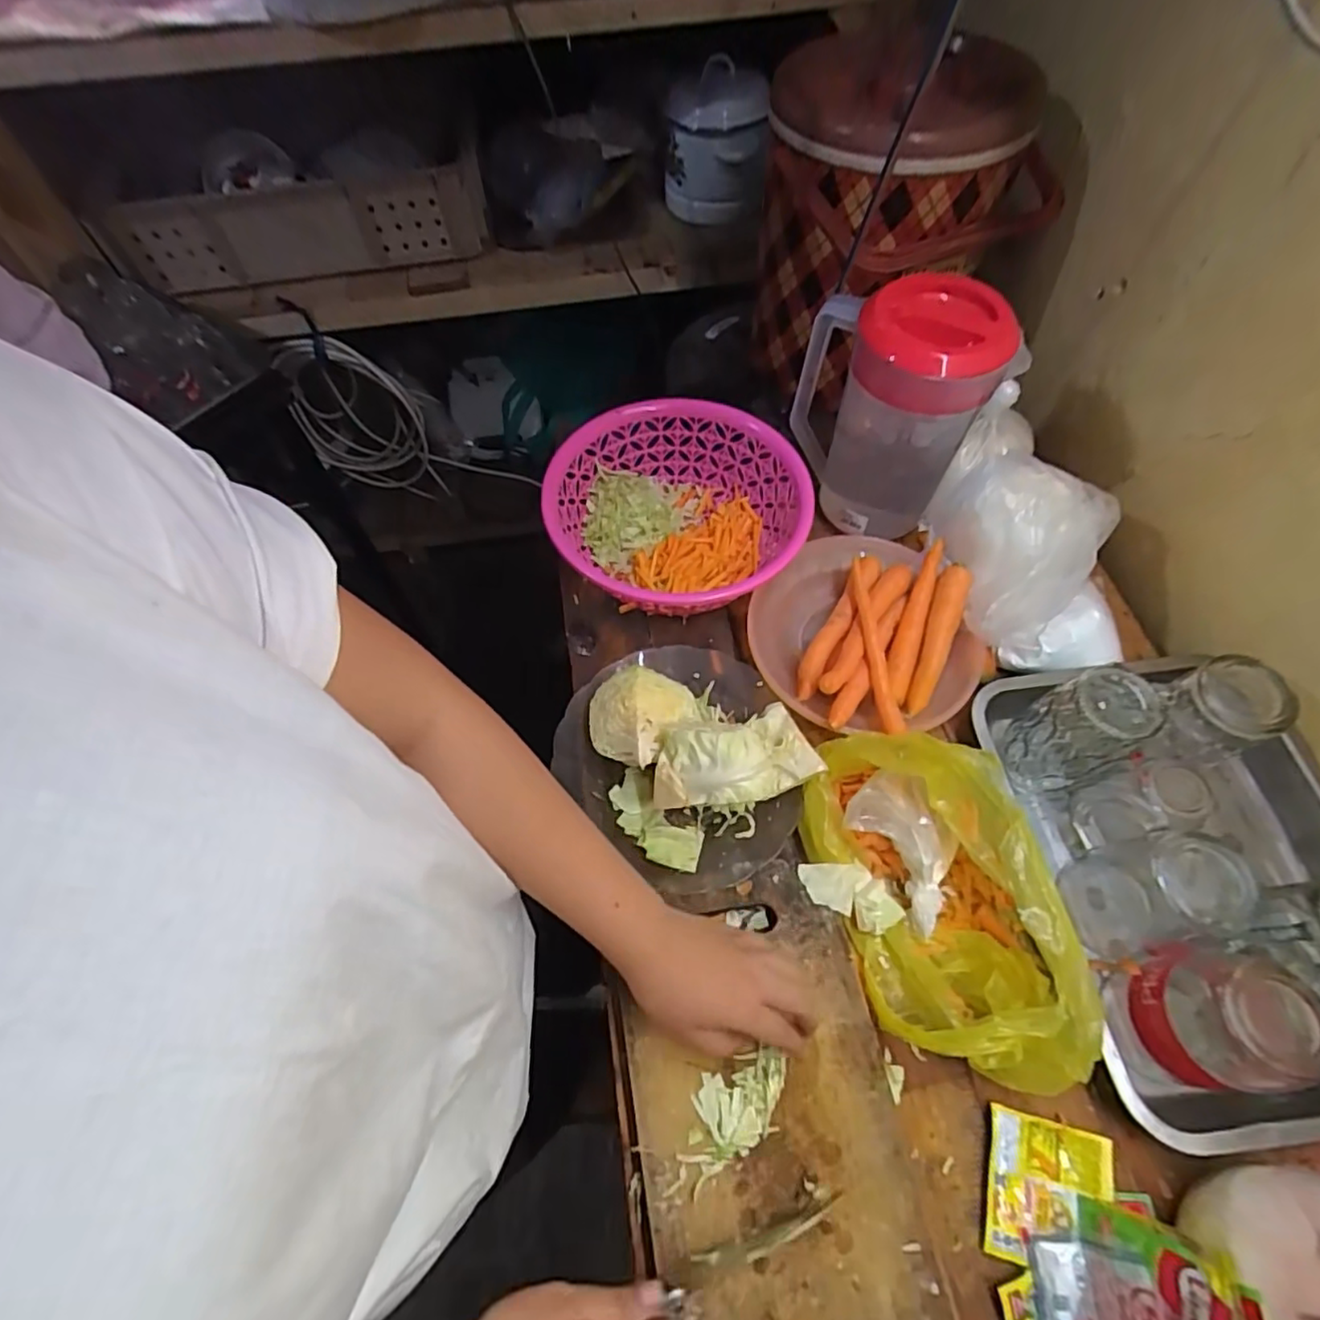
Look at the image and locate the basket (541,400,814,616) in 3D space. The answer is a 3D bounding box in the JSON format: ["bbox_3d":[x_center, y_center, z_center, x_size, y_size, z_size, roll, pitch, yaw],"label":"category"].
[{"bbox_3d":[0.017,-0.151,0.663,0.236,0.092,0.252,-1,62,1],"label":"basket"}]

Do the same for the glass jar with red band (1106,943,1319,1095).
[{"bbox_3d":[0.366,0.243,0.431,0.069,0.120,0.079,23,65,13],"label":"glass jar with red band"}]

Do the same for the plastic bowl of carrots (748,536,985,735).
[{"bbox_3d":[0.192,-0.026,0.616,0.206,0.056,0.206,-1,62,1],"label":"plastic bowl of carrots"}]

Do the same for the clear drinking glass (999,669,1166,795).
[{"bbox_3d":[0.344,0.059,0.527,0.072,0.126,0.066,-1,62,1],"label":"clear drinking glass"}]

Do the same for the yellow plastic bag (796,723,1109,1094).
[{"bbox_3d":[0.208,0.172,0.475,0.134,0.099,0.257,-16,62,-7],"label":"yellow plastic bag"}]

